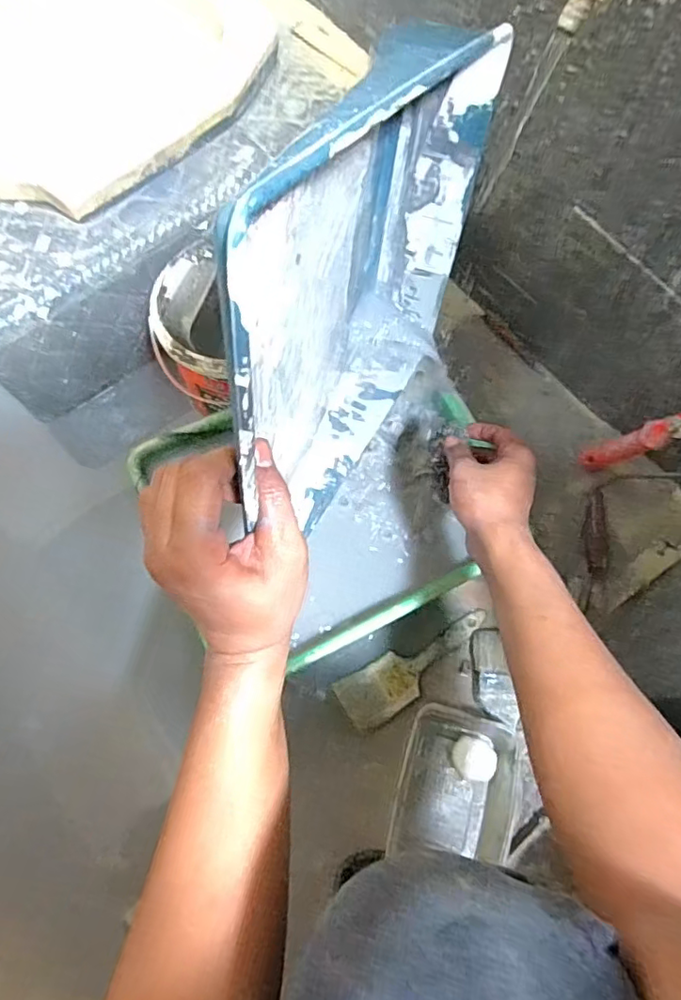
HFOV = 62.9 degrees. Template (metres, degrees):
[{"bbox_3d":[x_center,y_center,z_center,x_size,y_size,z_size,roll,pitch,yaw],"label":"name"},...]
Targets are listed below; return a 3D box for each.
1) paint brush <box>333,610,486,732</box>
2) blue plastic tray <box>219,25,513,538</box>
[{"bbox_3d":[0.094,0.202,0.680,0.205,0.018,0.061,-29,75,-11],"label":"paint brush"},{"bbox_3d":[0.008,-0.145,0.408,0.086,0.287,0.373,21,53,8],"label":"blue plastic tray"}]

